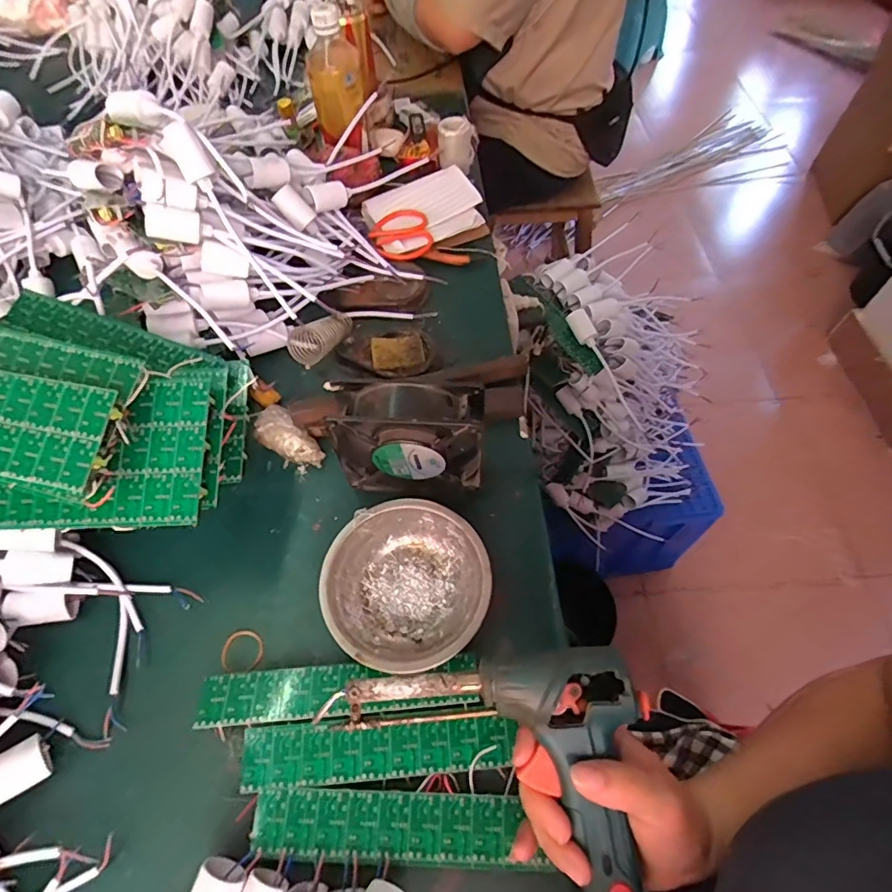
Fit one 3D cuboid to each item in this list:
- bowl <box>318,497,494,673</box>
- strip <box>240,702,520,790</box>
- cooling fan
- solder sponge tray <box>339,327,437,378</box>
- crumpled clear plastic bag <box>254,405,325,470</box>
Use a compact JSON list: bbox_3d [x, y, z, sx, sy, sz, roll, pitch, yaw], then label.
[{"bbox_3d":[-0.031,0.109,0.413,0.124,0.038,0.123,-1,59,1],"label":"bowl"},{"bbox_3d":[-0.047,0.211,0.367,0.187,0.004,0.038,-5,59,-2],"label":"strip"},{"bbox_3d":[-0.028,-0.007,0.435,0.120,0.108,0.046,4,59,4],"label":"cooling fan"},{"bbox_3d":[-0.062,-0.102,0.550,0.096,0.013,0.071,6,59,5],"label":"solder sponge tray"},{"bbox_3d":[-0.147,-0.006,0.494,0.072,0.019,0.035,37,66,4],"label":"crumpled clear plastic bag"}]

